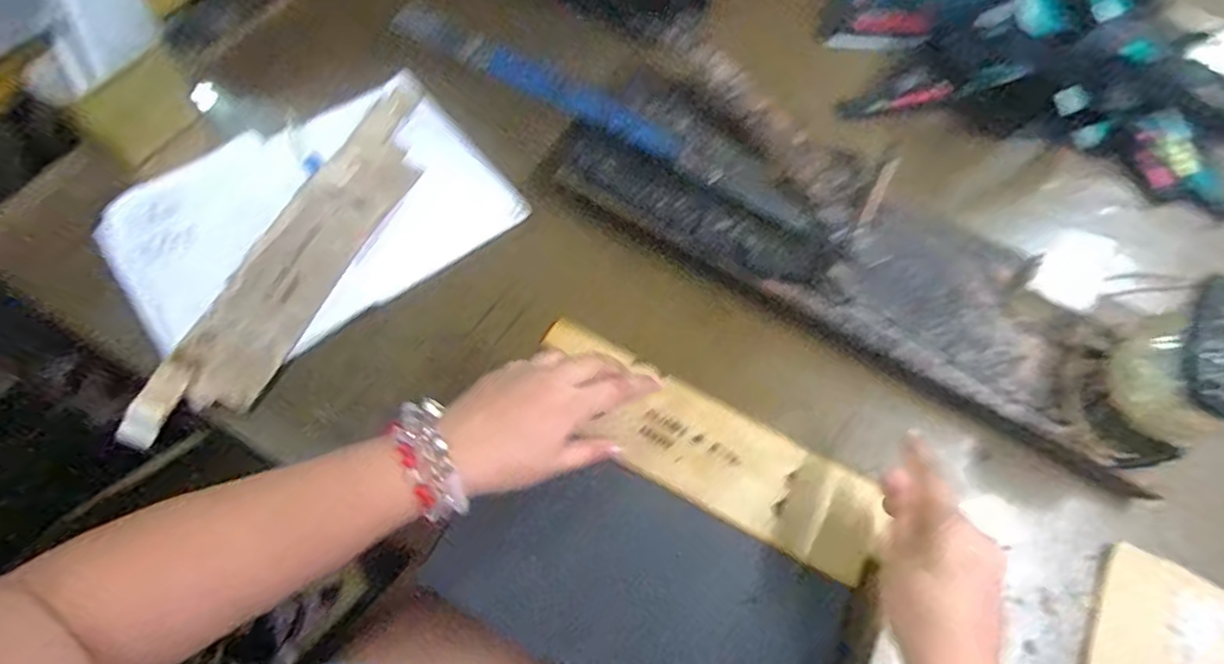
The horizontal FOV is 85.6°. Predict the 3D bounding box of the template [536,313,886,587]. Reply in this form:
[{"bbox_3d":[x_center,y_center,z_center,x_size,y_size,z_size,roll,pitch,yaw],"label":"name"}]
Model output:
[{"bbox_3d":[0.063,0.084,0.484,0.276,0.009,0.082,29,59,11],"label":"template"}]

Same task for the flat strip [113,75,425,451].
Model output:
[{"bbox_3d":[-0.247,-0.073,0.543,0.079,0.019,0.372,21,62,7],"label":"flat strip"}]

